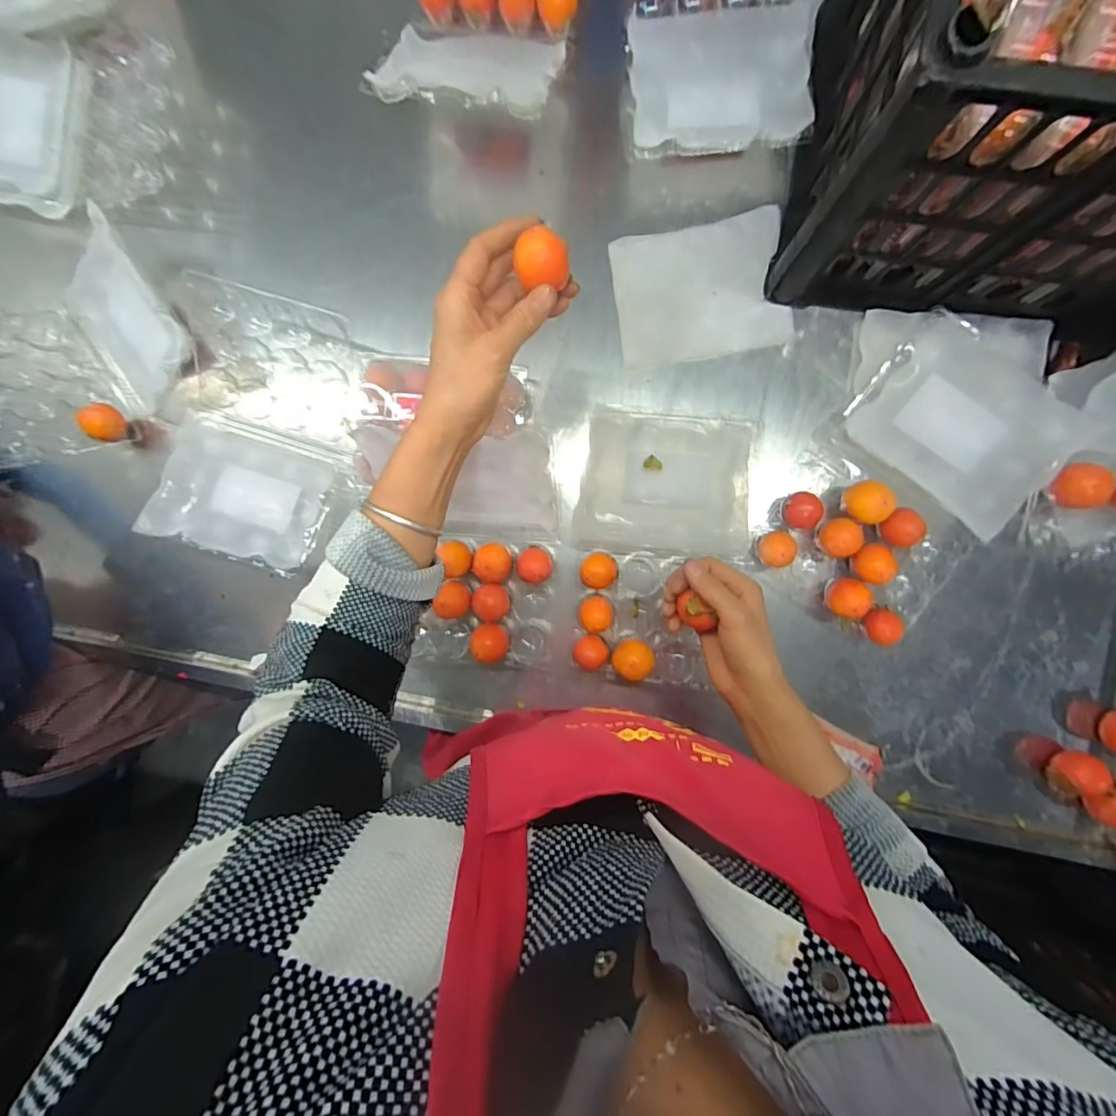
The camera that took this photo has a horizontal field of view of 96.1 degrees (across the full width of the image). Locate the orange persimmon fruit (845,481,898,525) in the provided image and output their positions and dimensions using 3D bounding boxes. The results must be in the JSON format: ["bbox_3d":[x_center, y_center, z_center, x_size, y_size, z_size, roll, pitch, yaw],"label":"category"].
[{"bbox_3d":[0.332,-0.059,0.541,0.045,0.044,0.043,0,92,4],"label":"orange persimmon fruit"}]

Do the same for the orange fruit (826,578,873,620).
[{"bbox_3d":[0.314,0.043,0.550,0.033,0.047,0.042,15,93,3],"label":"orange fruit"}]

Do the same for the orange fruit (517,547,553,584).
[{"bbox_3d":[-0.026,0.008,0.579,0.037,0.045,0.040,0,92,4],"label":"orange fruit"}]

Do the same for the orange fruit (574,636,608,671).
[{"bbox_3d":[0.038,0.108,0.587,0.038,0.035,0.039,0,92,4],"label":"orange fruit"}]

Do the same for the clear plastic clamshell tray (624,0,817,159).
[{"bbox_3d":[0.180,-0.589,0.541,0.205,0.047,0.300,2,92,4],"label":"clear plastic clamshell tray"}]

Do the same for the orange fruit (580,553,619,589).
[{"bbox_3d":[0.048,0.014,0.579,0.042,0.038,0.040,-2,92,4],"label":"orange fruit"}]

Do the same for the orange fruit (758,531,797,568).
[{"bbox_3d":[0.240,-0.010,0.556,0.035,0.043,0.038,1,92,4],"label":"orange fruit"}]

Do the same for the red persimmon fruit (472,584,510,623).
[{"bbox_3d":[-0.076,0.051,0.586,0.043,0.047,0.040,0,92,4],"label":"red persimmon fruit"}]

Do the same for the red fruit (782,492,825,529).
[{"bbox_3d":[0.268,-0.052,0.556,0.040,0.031,0.038,5,92,3],"label":"red fruit"}]

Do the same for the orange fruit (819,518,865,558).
[{"bbox_3d":[0.309,-0.022,0.555,0.038,0.038,0.044,1,92,4],"label":"orange fruit"}]

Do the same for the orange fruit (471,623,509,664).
[{"bbox_3d":[-0.078,0.098,0.588,0.039,0.048,0.043,-3,91,4],"label":"orange fruit"}]

